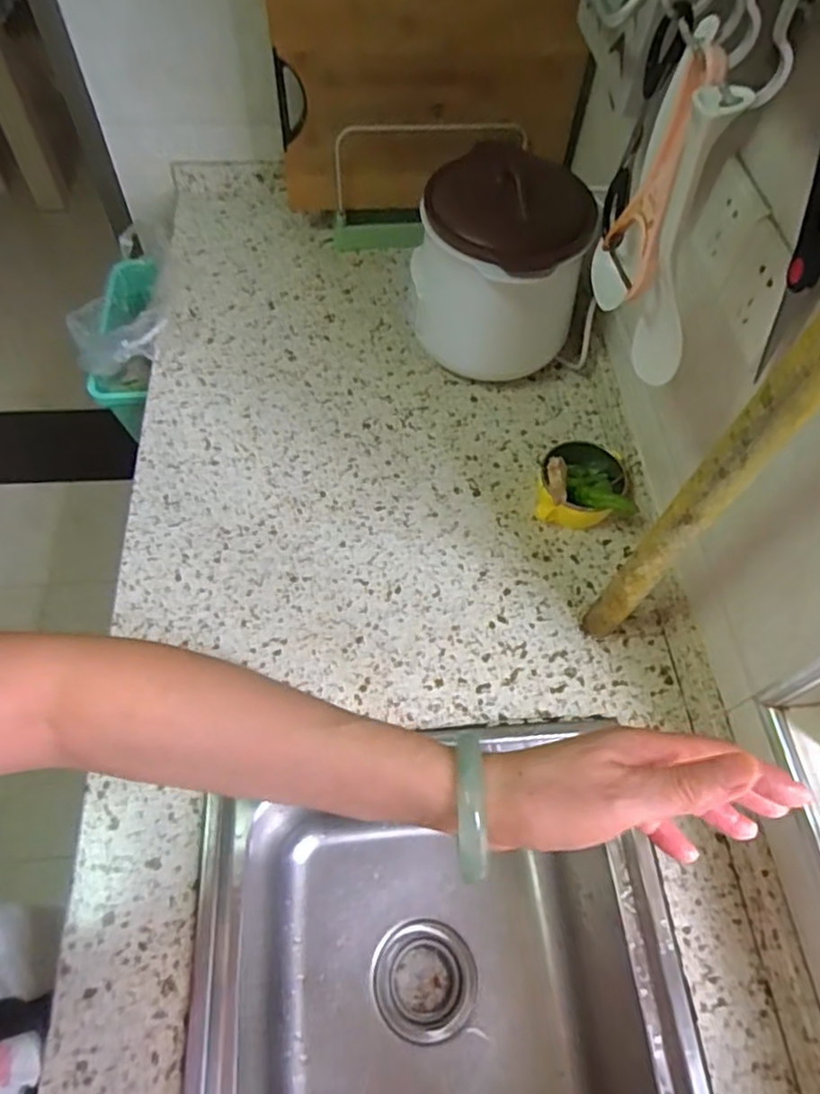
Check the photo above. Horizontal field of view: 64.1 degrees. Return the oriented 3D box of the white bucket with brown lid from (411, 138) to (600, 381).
[{"bbox_3d":[0.104,-0.325,0.804,0.163,0.227,0.169,1,60,-2],"label":"white bucket with brown lid"}]

